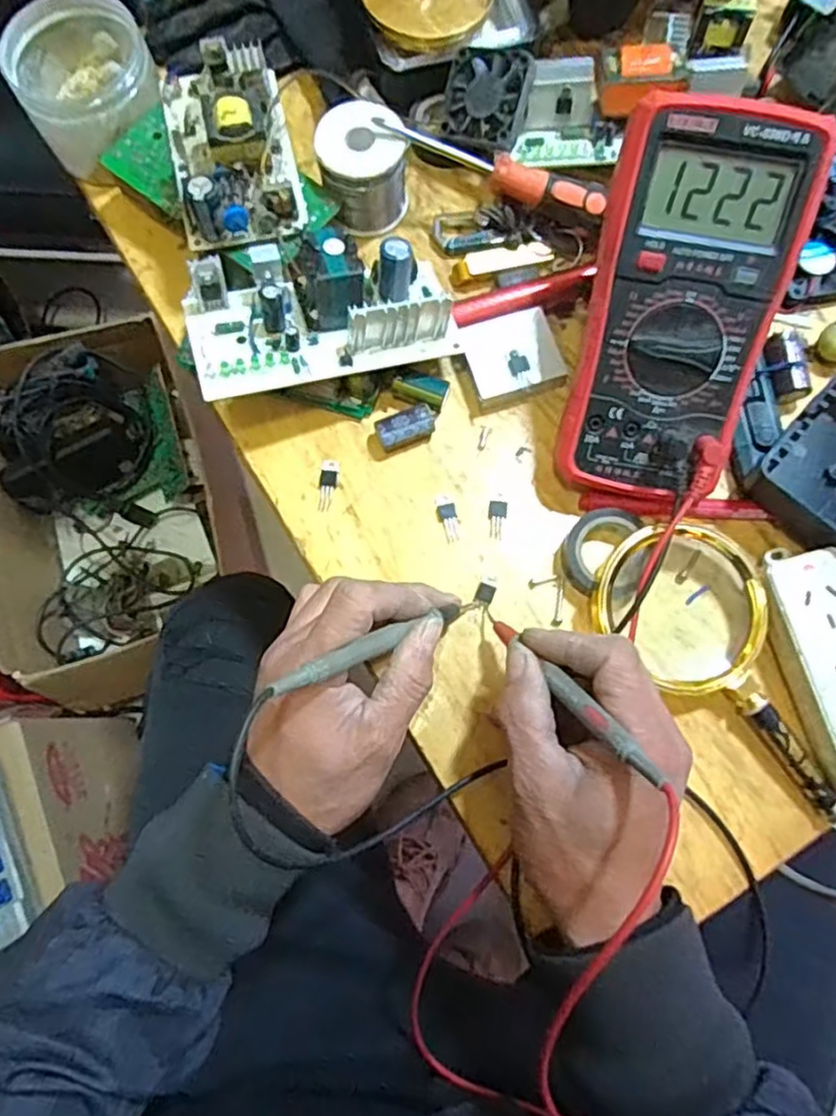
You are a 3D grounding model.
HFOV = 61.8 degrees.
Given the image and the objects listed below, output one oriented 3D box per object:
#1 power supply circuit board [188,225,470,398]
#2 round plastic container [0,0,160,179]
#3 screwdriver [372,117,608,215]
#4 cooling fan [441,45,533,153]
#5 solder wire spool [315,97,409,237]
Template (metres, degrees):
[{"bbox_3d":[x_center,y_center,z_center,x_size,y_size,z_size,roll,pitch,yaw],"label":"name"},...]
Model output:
[{"bbox_3d":[-0.054,-0.138,0.384,0.146,0.044,0.075,-15,77,-4],"label":"power supply circuit board"},{"bbox_3d":[-0.207,-0.298,0.436,0.081,0.053,0.088,-30,78,-7],"label":"round plastic container"},{"bbox_3d":[0.042,-0.228,0.411,0.140,0.016,0.015,19,77,4],"label":"screwdriver"},{"bbox_3d":[0.041,-0.279,0.423,0.050,0.008,0.052,24,111,20],"label":"cooling fan"},{"bbox_3d":[-0.033,-0.237,0.425,0.050,0.058,0.045,-6,76,-1],"label":"solder wire spool"}]

